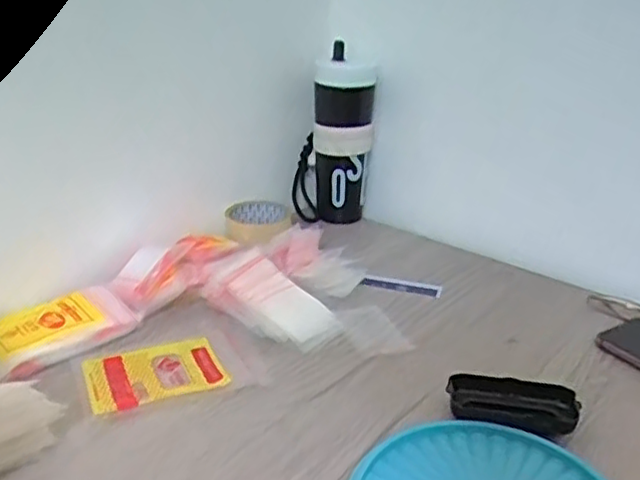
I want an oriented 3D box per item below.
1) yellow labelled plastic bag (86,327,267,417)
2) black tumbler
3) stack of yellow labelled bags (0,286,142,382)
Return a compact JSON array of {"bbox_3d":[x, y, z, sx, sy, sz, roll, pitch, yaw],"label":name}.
[{"bbox_3d":[-0.145,0.122,0.651,0.154,0.010,0.105,-11,28,-25],"label":"yellow labelled plastic bag"},{"bbox_3d":[0.019,-0.138,0.904,0.102,0.204,0.081,-1,25,-5],"label":"black tumbler"},{"bbox_3d":[-0.271,0.090,0.688,0.149,0.026,0.091,-21,34,-40],"label":"stack of yellow labelled bags"}]

